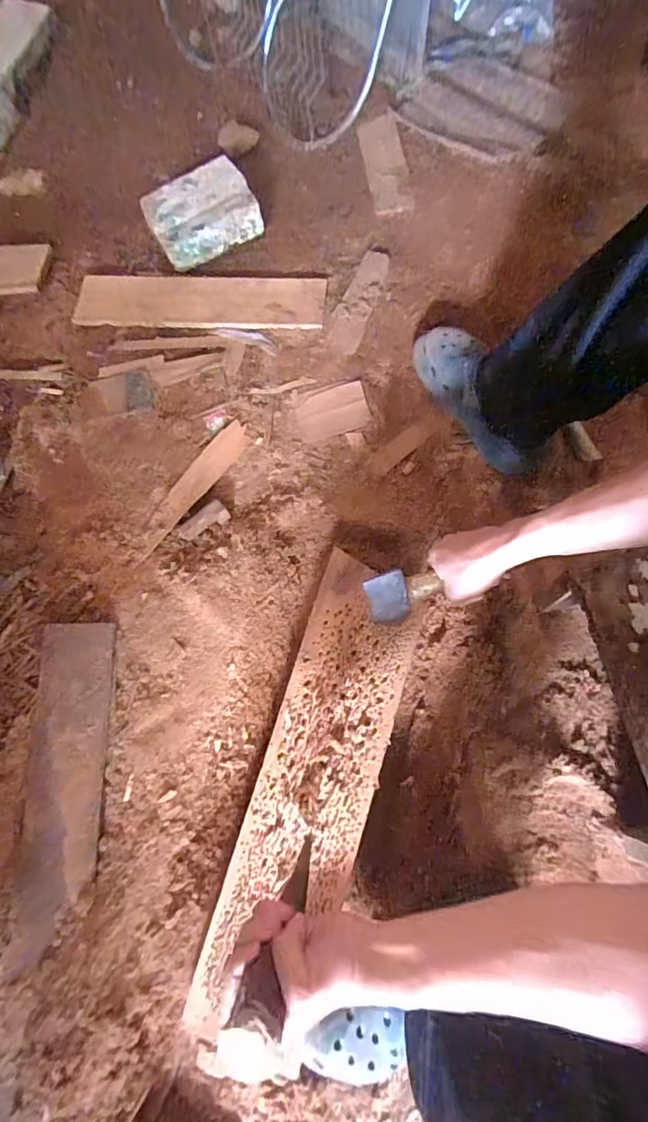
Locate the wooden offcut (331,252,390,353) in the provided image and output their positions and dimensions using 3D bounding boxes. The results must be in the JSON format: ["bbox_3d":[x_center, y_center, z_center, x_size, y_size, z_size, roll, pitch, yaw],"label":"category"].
[{"bbox_3d":[0.059,-0.428,0.790,0.054,0.009,0.208,18,74,8],"label":"wooden offcut"}]

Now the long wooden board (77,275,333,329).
[{"bbox_3d":[-0.202,-0.431,0.790,0.404,0.011,0.112,4,72,3],"label":"long wooden board"}]

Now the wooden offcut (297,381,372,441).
[{"bbox_3d":[0.013,-0.226,0.732,0.107,0.005,0.083,-13,72,-2],"label":"wooden offcut"}]

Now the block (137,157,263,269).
[{"bbox_3d":[-0.203,-0.574,0.804,0.168,0.068,0.124,-30,74,-8],"label":"block"}]

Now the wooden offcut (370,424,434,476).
[{"bbox_3d":[0.112,-0.166,0.718,0.116,0.010,0.031,-41,75,-10],"label":"wooden offcut"}]

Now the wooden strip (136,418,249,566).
[{"bbox_3d":[-0.191,-0.109,0.700,0.054,0.004,0.235,34,76,12],"label":"wooden strip"}]

